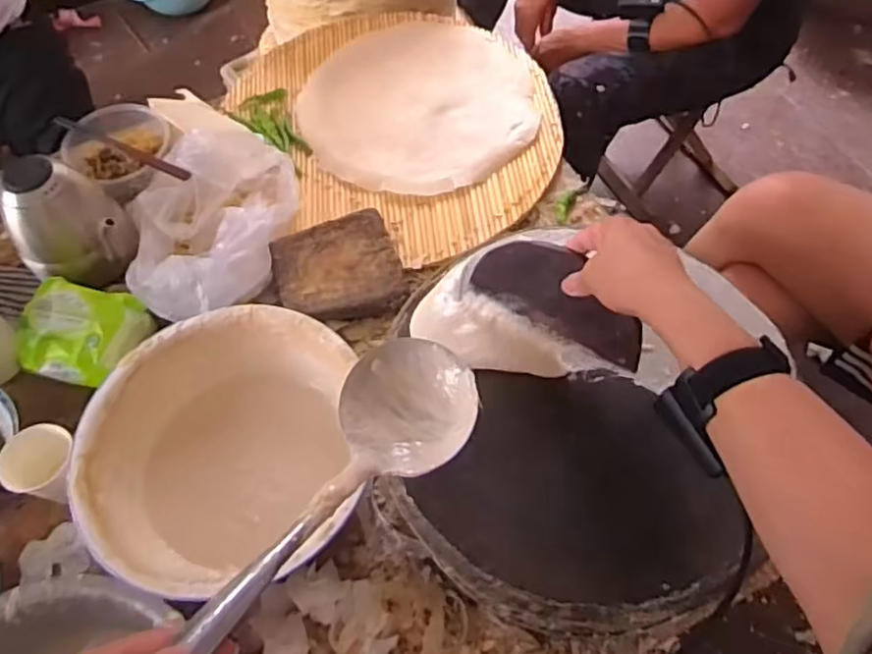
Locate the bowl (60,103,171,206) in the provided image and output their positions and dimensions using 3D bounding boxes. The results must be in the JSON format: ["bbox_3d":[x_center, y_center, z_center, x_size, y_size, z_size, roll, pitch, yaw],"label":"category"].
[{"bbox_3d":[-0.418,-0.235,0.888,0.115,0.048,0.129,22,64,15],"label":"bowl"}]

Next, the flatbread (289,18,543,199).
[{"bbox_3d":[-0.030,-0.325,0.940,0.317,0.016,0.330,-2,60,3],"label":"flatbread"}]

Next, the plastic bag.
[{"bbox_3d":[-0.273,-0.128,0.803,0.203,0.081,0.224,-12,60,-4],"label":"plastic bag"}]

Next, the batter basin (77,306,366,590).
[{"bbox_3d":[-0.208,0.116,0.660,0.253,0.097,0.262,-1,60,2],"label":"batter basin"}]

